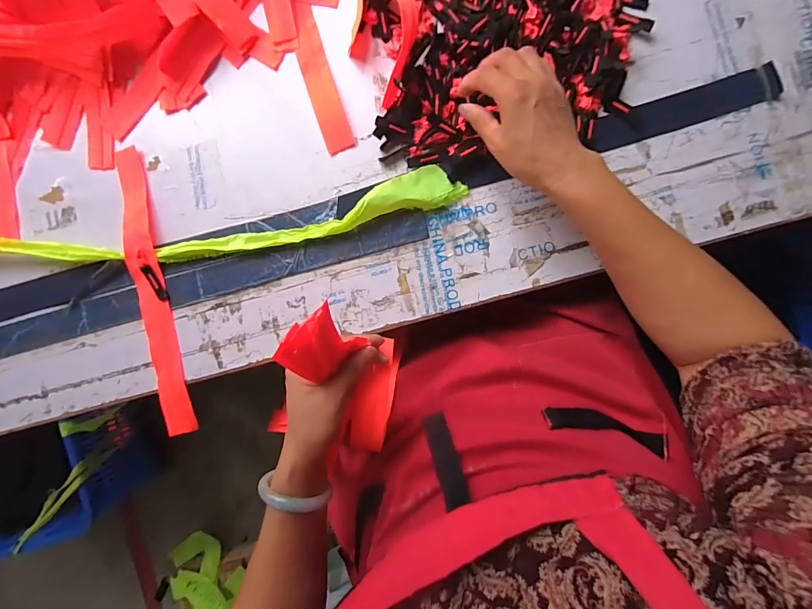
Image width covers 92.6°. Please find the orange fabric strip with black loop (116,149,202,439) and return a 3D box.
[{"bbox_3d":[-0.304,-0.013,0.465,0.034,0.016,0.345,-11,91,4],"label":"orange fabric strip with black loop"}]

